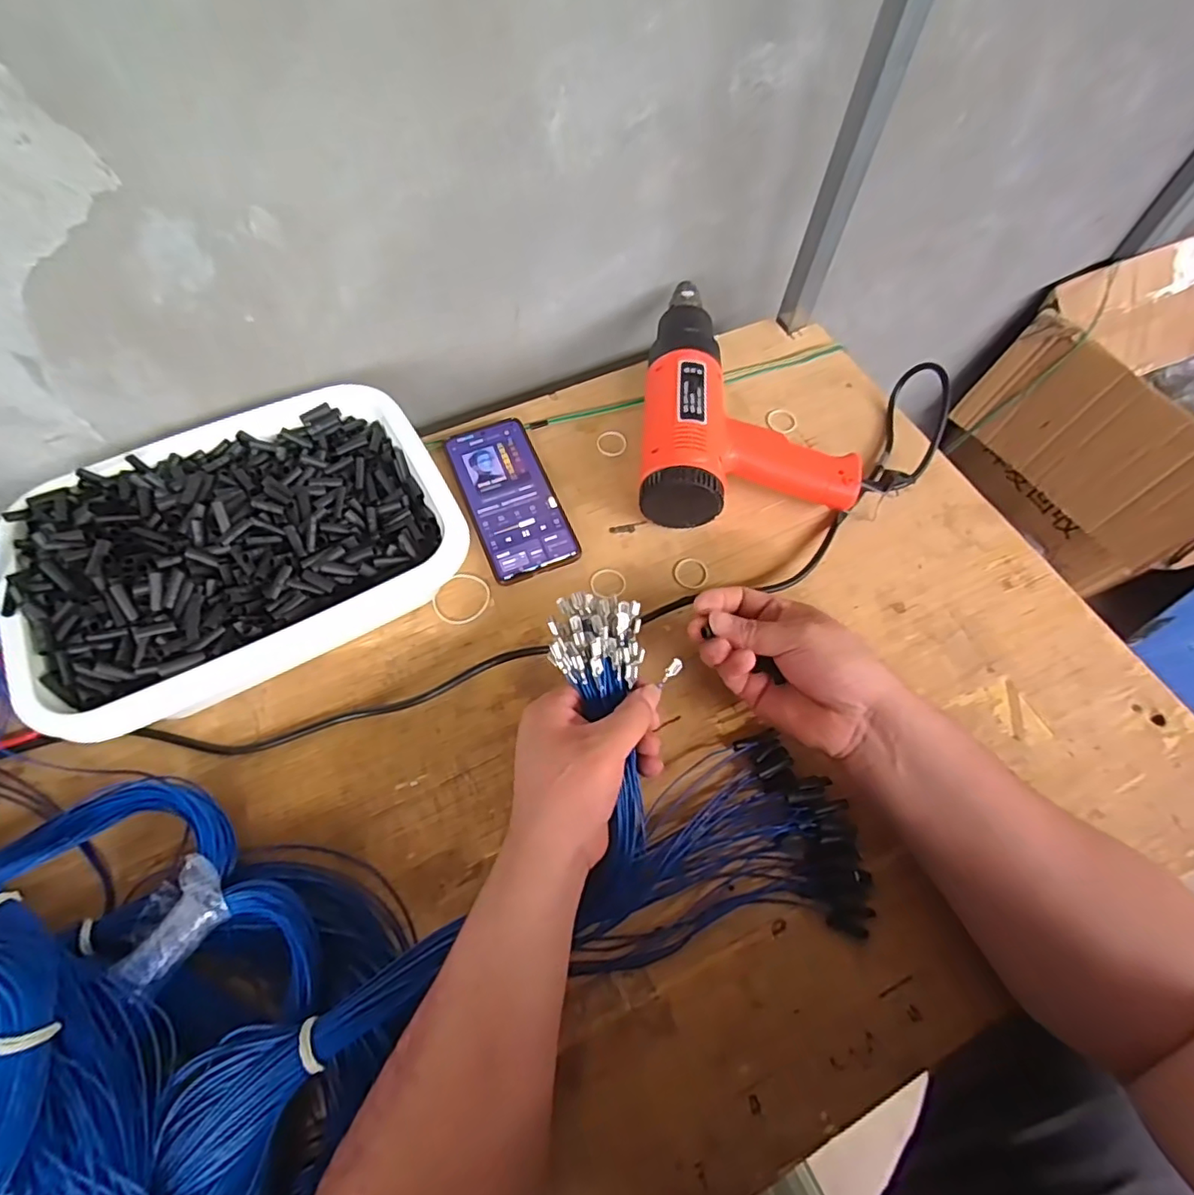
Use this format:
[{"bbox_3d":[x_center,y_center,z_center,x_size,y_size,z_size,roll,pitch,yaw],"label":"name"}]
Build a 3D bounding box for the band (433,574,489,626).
[{"bbox_3d":[-0.111,0.001,0.493,0.045,0.005,0.040,-39,70,-19],"label":"band"}]

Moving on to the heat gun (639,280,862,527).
[{"bbox_3d":[0.139,-0.186,0.556,0.187,0.072,0.273,5,62,2],"label":"heat gun"}]

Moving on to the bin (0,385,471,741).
[{"bbox_3d":[-0.259,-0.032,0.454,0.282,0.099,0.211,-25,64,-15],"label":"bin"}]

